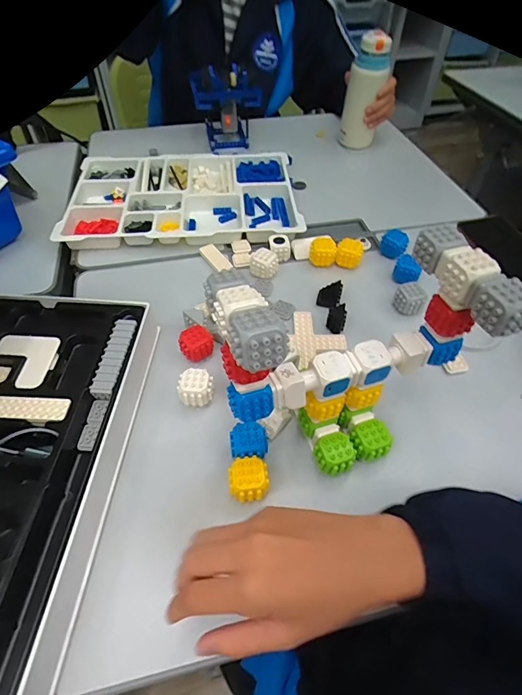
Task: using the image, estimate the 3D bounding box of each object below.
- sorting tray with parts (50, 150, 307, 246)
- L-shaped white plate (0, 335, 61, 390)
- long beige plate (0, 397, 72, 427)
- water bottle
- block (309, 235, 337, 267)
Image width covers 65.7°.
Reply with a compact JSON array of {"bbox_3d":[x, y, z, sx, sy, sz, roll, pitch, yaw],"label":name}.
[{"bbox_3d":[-0.130,-0.267,0.697,0.369,0.032,0.275,-3,51,-3],"label":"sorting tray with parts"},{"bbox_3d":[-0.259,0.015,0.439,0.069,0.005,0.069,2,51,1],"label":"L-shaped white plate"},{"bbox_3d":[-0.243,0.063,0.405,0.104,0.008,0.028,3,51,2],"label":"long beige plate"},{"bbox_3d":[0.201,-0.484,0.783,0.067,0.194,0.058,5,51,3],"label":"water bottle"},{"bbox_3d":[0.092,-0.143,0.596,0.038,0.035,0.029,5,51,3],"label":"block"}]

